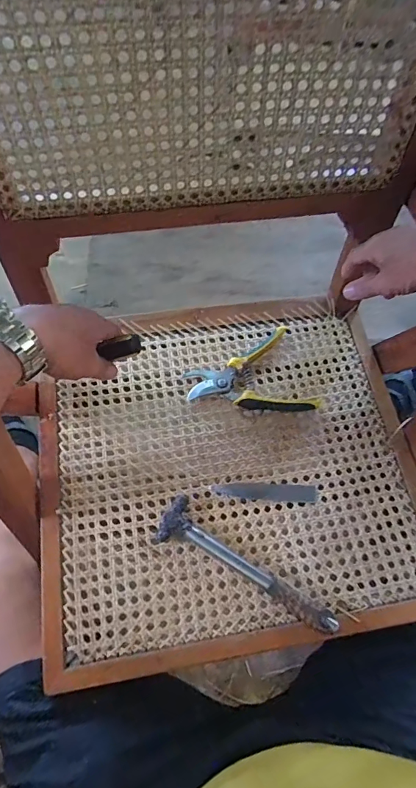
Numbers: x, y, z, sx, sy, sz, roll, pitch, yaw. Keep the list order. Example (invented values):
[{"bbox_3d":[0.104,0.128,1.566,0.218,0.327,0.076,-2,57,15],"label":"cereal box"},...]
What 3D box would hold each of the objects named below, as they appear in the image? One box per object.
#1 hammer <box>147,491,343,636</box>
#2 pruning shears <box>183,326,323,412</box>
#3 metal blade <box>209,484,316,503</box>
[{"bbox_3d":[0.043,0.217,0.518,0.239,0.027,0.062,33,69,11],"label":"hammer"},{"bbox_3d":[0.059,-0.026,0.625,0.178,0.021,0.137,-13,67,-9],"label":"pruning shears"},{"bbox_3d":[0.076,0.131,0.566,0.137,0.004,0.022,3,68,0],"label":"metal blade"}]

